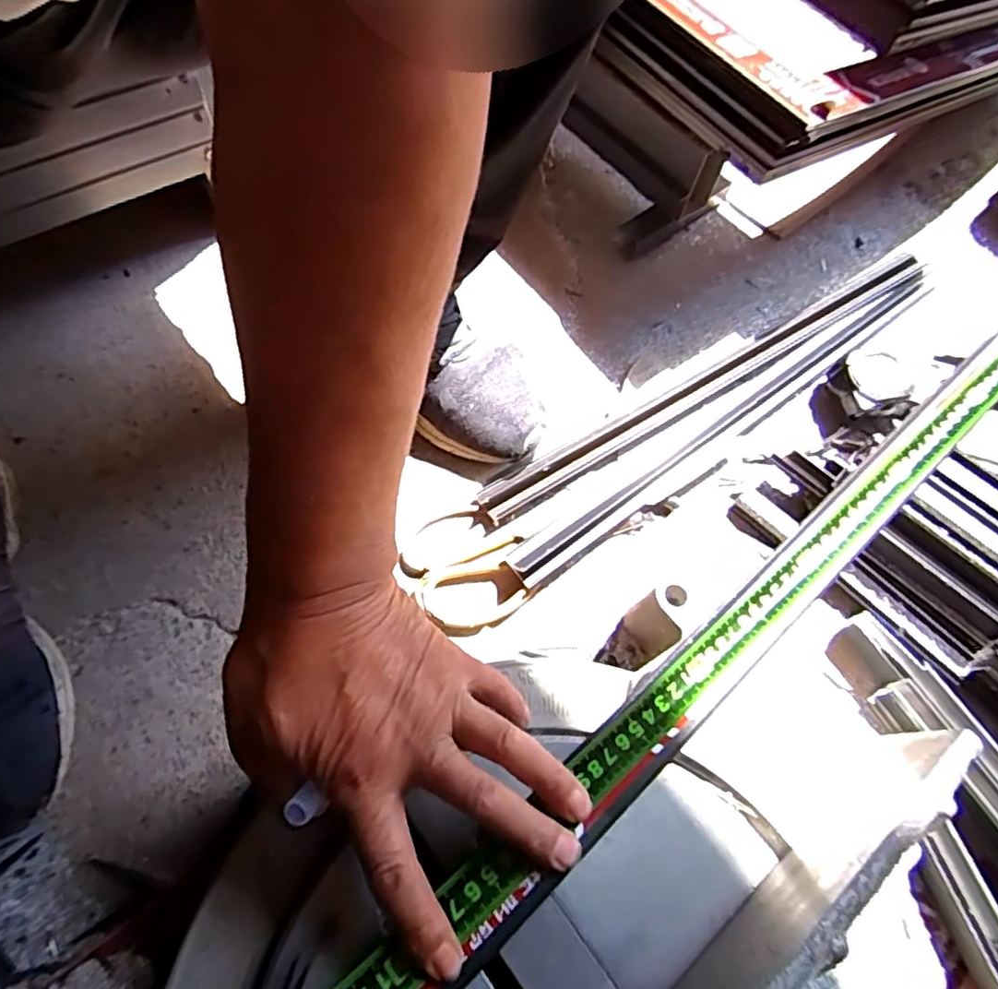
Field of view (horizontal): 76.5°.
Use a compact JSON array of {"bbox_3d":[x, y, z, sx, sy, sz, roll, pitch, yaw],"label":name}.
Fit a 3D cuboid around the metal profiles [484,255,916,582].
[{"bbox_3d":[0.198,-0.087,0.574,0.509,0.036,0.087,-32,70,-19],"label":"metal profiles"}]

